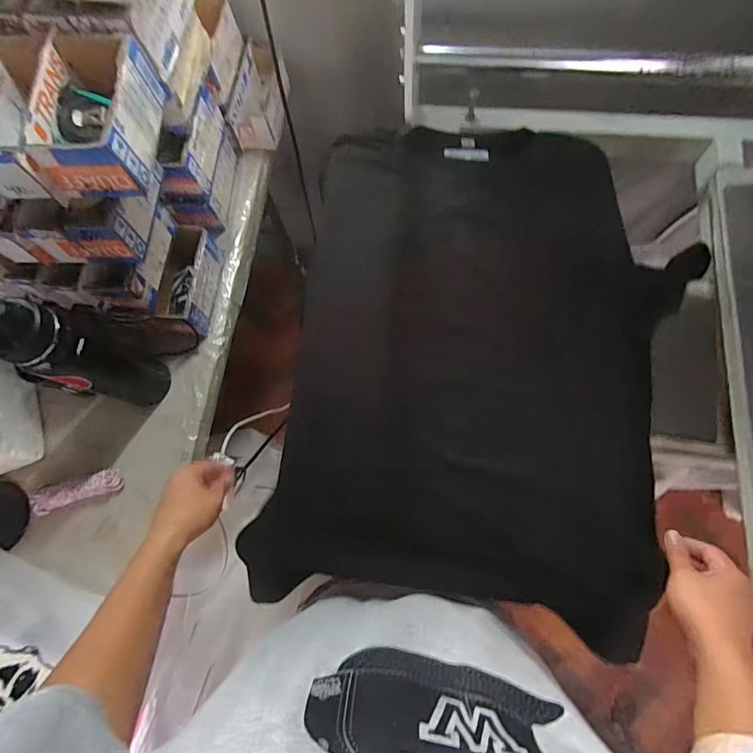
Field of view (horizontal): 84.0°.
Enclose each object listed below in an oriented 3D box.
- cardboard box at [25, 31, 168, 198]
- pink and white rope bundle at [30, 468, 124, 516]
[{"bbox_3d":[-0.309,-0.297,0.468,0.099,0.069,0.187,-1,74,2],"label":"cardboard box"},{"bbox_3d":[-0.452,0.175,0.631,0.131,0.035,0.033,-19,74,-3],"label":"pink and white rope bundle"}]

